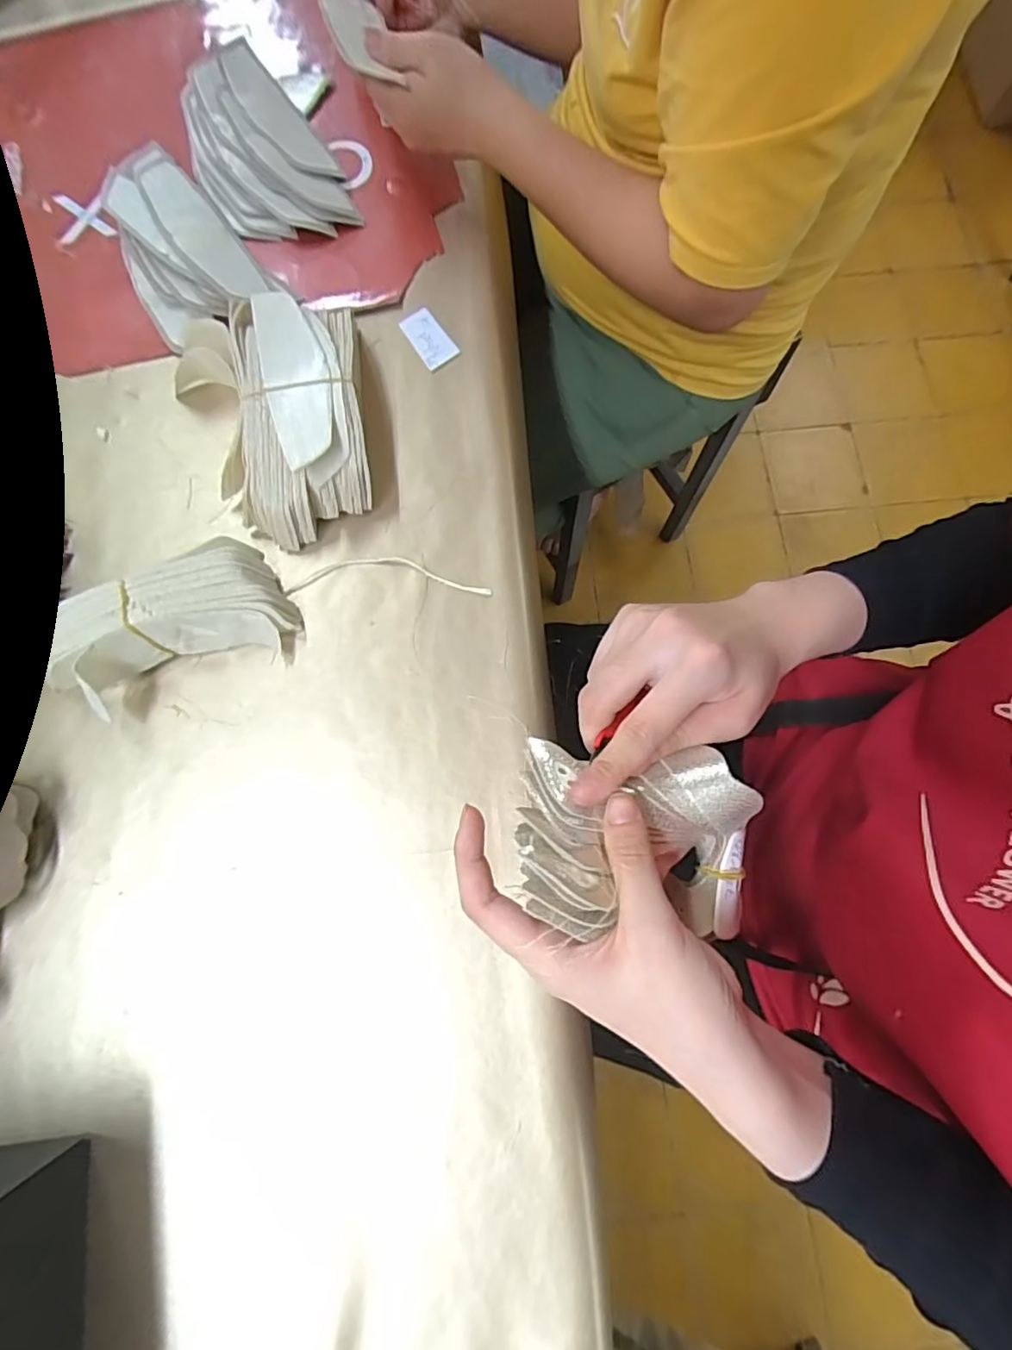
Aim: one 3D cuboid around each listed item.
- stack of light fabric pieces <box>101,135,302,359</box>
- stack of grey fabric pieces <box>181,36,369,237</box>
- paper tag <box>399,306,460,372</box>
[{"bbox_3d":[-0.277,-0.357,0.490,0.101,0.029,0.172,-39,79,-9],"label":"stack of light fabric pieces"},{"bbox_3d":[-0.219,-0.457,0.514,0.107,0.023,0.216,-30,78,-7],"label":"stack of grey fabric pieces"},{"bbox_3d":[-0.062,-0.275,0.484,0.029,0.004,0.055,-33,80,0],"label":"paper tag"}]

